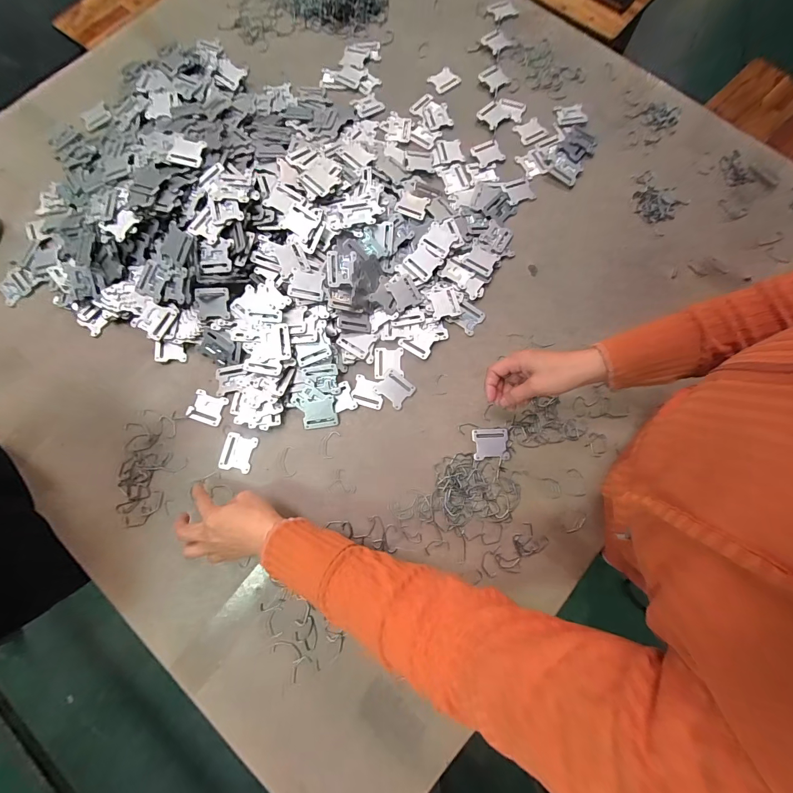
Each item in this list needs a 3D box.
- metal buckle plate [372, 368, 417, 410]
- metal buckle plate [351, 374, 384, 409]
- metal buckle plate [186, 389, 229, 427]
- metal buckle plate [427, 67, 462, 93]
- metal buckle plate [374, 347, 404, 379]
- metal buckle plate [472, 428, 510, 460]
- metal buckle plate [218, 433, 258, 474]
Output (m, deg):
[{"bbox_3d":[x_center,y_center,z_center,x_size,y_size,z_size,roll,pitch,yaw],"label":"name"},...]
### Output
[{"bbox_3d":[-0.003,-0.012,0.494,0.050,0.004,0.044,37,80,7],"label":"metal buckle plate"},{"bbox_3d":[-0.041,-0.007,0.494,0.046,0.004,0.042,16,78,3],"label":"metal buckle plate"},{"bbox_3d":[-0.274,0.016,0.489,0.049,0.004,0.042,18,79,3],"label":"metal buckle plate"},{"bbox_3d":[0.088,-0.578,0.618,0.050,0.005,0.039,-37,89,-4],"label":"metal buckle plate"},{"bbox_3d":[-0.011,-0.050,0.503,0.042,0.005,0.046,0,78,0],"label":"metal buckle plate"},{"bbox_3d":[0.132,0.066,0.475,0.049,0.008,0.043,0,78,0],"label":"metal buckle plate"},{"bbox_3d":[-0.224,0.079,0.478,0.043,0.010,0.050,13,78,2],"label":"metal buckle plate"}]

